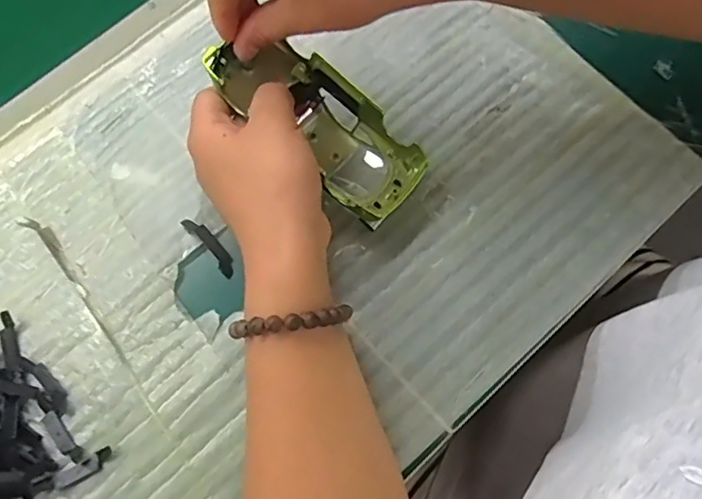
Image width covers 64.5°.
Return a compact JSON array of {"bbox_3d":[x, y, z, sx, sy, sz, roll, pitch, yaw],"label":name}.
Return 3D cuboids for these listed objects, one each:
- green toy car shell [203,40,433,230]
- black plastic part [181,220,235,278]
[{"bbox_3d":[-0.019,-0.073,0.321,0.131,0.031,0.052,40,78,-6],"label":"green toy car shell"},{"bbox_3d":[-0.082,-0.003,0.325,0.010,0.006,0.043,-40,77,-10],"label":"black plastic part"}]

